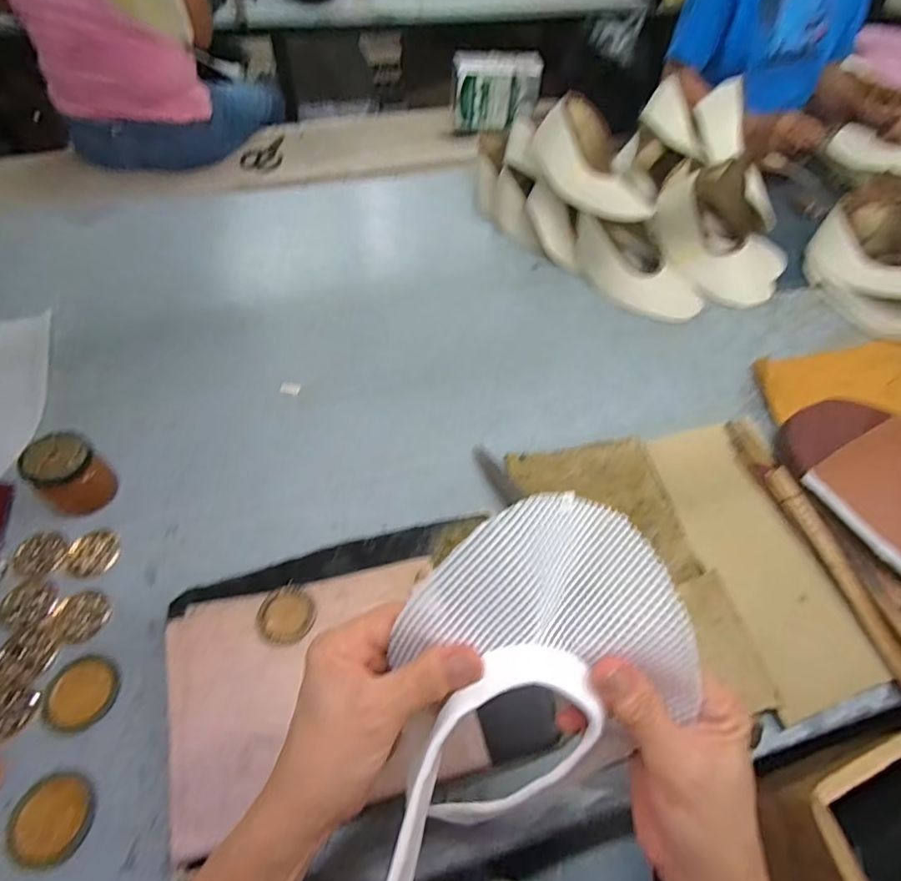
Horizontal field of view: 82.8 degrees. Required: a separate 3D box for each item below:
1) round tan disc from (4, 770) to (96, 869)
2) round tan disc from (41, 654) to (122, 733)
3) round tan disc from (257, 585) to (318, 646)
[{"bbox_3d":[-0.295,0.278,0.377,0.059,0.008,0.053,14,56,9],"label":"round tan disc"},{"bbox_3d":[-0.309,0.210,0.427,0.055,0.006,0.055,0,55,-1],"label":"round tan disc"},{"bbox_3d":[-0.137,0.146,0.428,0.047,0.004,0.046,2,55,-2],"label":"round tan disc"}]

